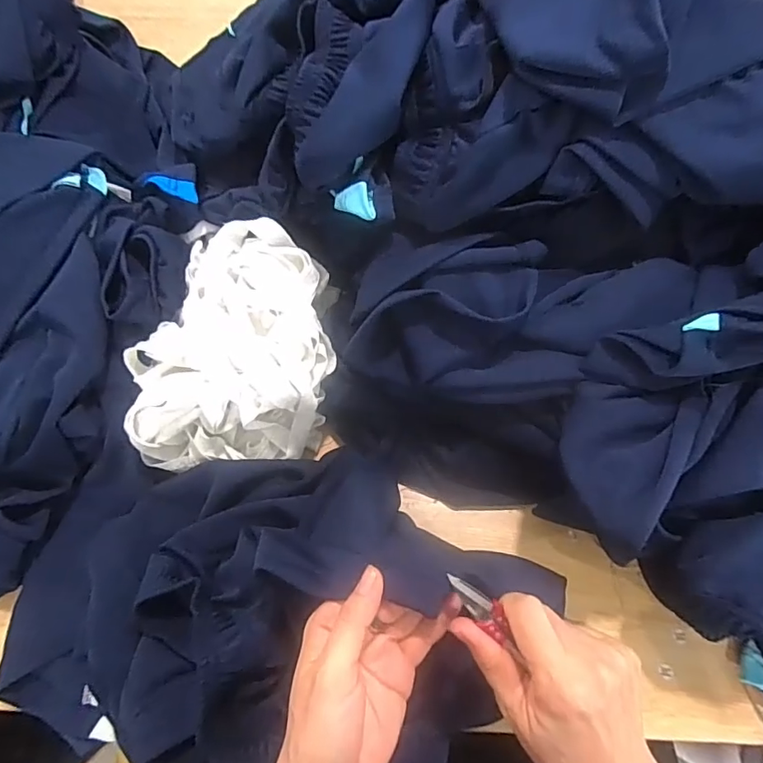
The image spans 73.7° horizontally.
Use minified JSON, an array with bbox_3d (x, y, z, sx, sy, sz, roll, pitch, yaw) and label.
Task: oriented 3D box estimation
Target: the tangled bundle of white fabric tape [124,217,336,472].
[{"bbox_3d":[-0.134,-0.045,0.465,0.173,0.106,0.194,-5,66,-1],"label":"tangled bundle of white fabric tape"}]

